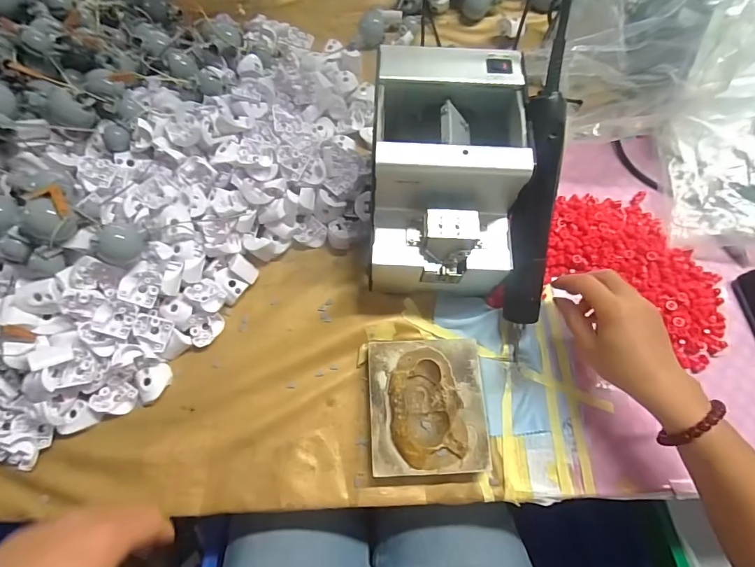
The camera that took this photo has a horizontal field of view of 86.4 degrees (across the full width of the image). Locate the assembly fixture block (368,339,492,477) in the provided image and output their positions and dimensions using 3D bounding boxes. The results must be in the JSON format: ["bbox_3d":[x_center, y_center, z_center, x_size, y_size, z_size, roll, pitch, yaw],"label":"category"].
[{"bbox_3d":[0.046,0.111,0.370,0.102,0.031,0.114,-2,71,-2],"label":"assembly fixture block"}]

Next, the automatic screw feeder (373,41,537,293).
[{"bbox_3d":[0.060,-0.092,0.382,0.126,0.136,0.197,3,71,0],"label":"automatic screw feeder"}]

